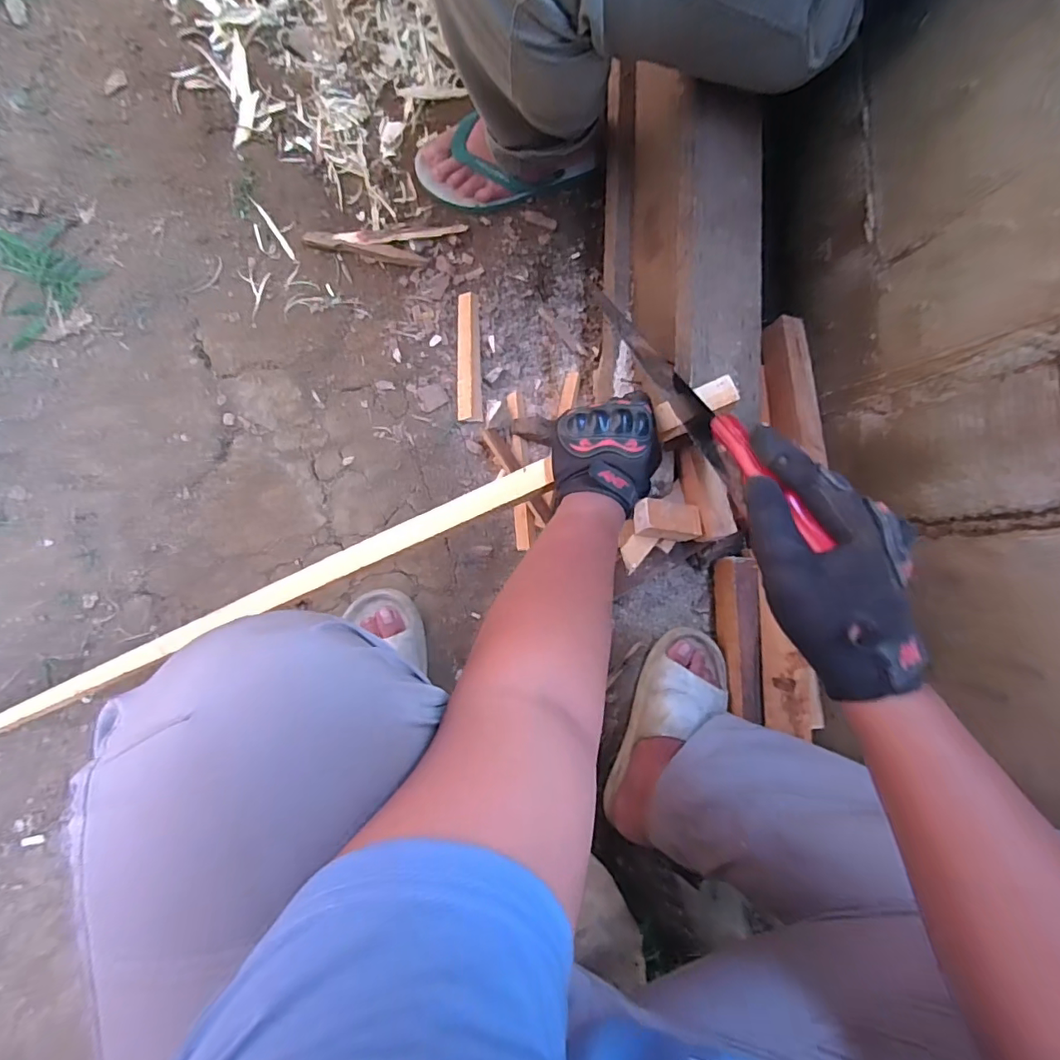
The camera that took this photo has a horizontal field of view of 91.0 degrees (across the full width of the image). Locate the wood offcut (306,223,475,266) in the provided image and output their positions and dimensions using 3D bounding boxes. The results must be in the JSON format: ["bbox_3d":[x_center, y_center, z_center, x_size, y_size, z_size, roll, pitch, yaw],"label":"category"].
[{"bbox_3d":[-0.197,-0.393,0.718,0.213,0.010,0.052,-5,89,-9],"label":"wood offcut"}]

